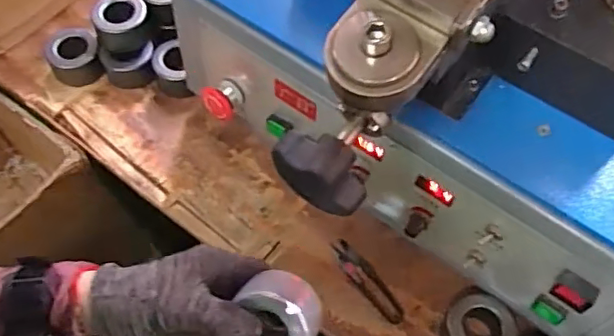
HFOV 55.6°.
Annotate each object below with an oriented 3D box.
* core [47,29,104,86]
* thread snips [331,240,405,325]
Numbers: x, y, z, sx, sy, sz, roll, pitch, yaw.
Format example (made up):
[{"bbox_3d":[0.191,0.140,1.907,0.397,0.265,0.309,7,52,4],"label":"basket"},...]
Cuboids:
[{"bbox_3d":[-0.275,-0.132,0.692,0.056,0.044,0.059,0,60,0],"label":"core"},{"bbox_3d":[0.060,0.111,0.571,0.024,0.007,0.096,-37,67,-19],"label":"thread snips"}]

